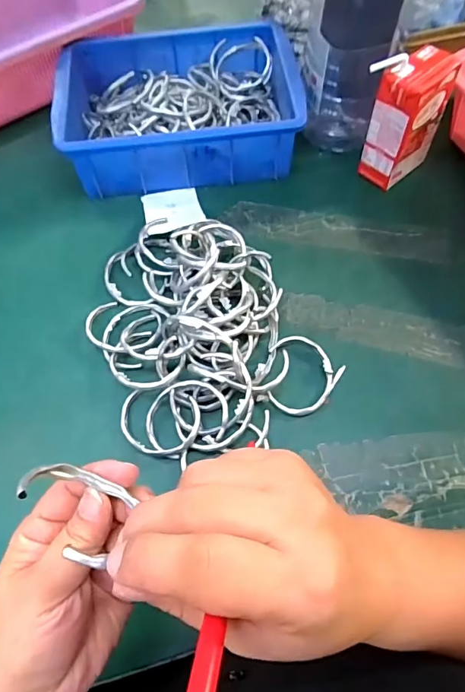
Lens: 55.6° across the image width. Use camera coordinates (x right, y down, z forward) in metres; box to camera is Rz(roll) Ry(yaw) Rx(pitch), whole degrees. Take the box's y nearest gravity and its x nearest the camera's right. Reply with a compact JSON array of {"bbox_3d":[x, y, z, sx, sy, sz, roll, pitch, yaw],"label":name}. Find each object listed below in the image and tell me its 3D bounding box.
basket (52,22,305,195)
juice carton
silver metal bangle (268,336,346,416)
[{"bbox_3d":[-0.056,-0.257,0.481,0.234,0.075,0.167,-6,63,-2],"label":"basket"},{"bbox_3d":[0.166,-0.217,0.432,0.070,0.116,0.047,-36,68,-16],"label":"juice carton"},{"bbox_3d":[0.054,0.023,0.369,0.062,0.008,0.064,0,63,1],"label":"silver metal bangle"}]

